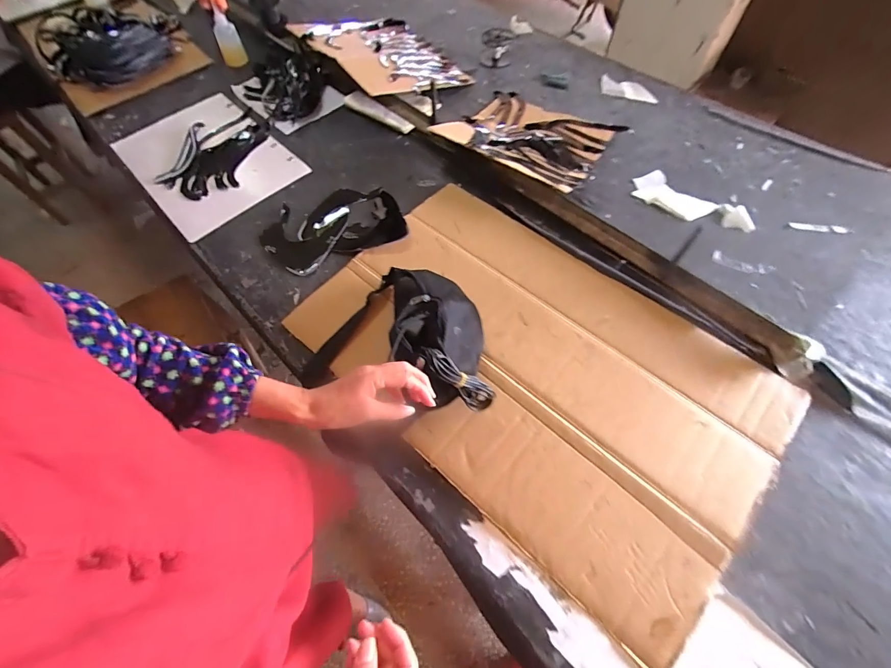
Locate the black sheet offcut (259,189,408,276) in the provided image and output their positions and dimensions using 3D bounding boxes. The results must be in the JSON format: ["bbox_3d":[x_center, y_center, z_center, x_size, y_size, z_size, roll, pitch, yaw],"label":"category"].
[{"bbox_3d":[-0.245,-0.234,0.852,0.294,0.049,0.211,-17,63,-8],"label":"black sheet offcut"}]

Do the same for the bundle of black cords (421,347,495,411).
[{"bbox_3d":[0.024,0.068,0.567,0.021,0.154,0.037,-2,54,46],"label":"bundle of black cords"}]

